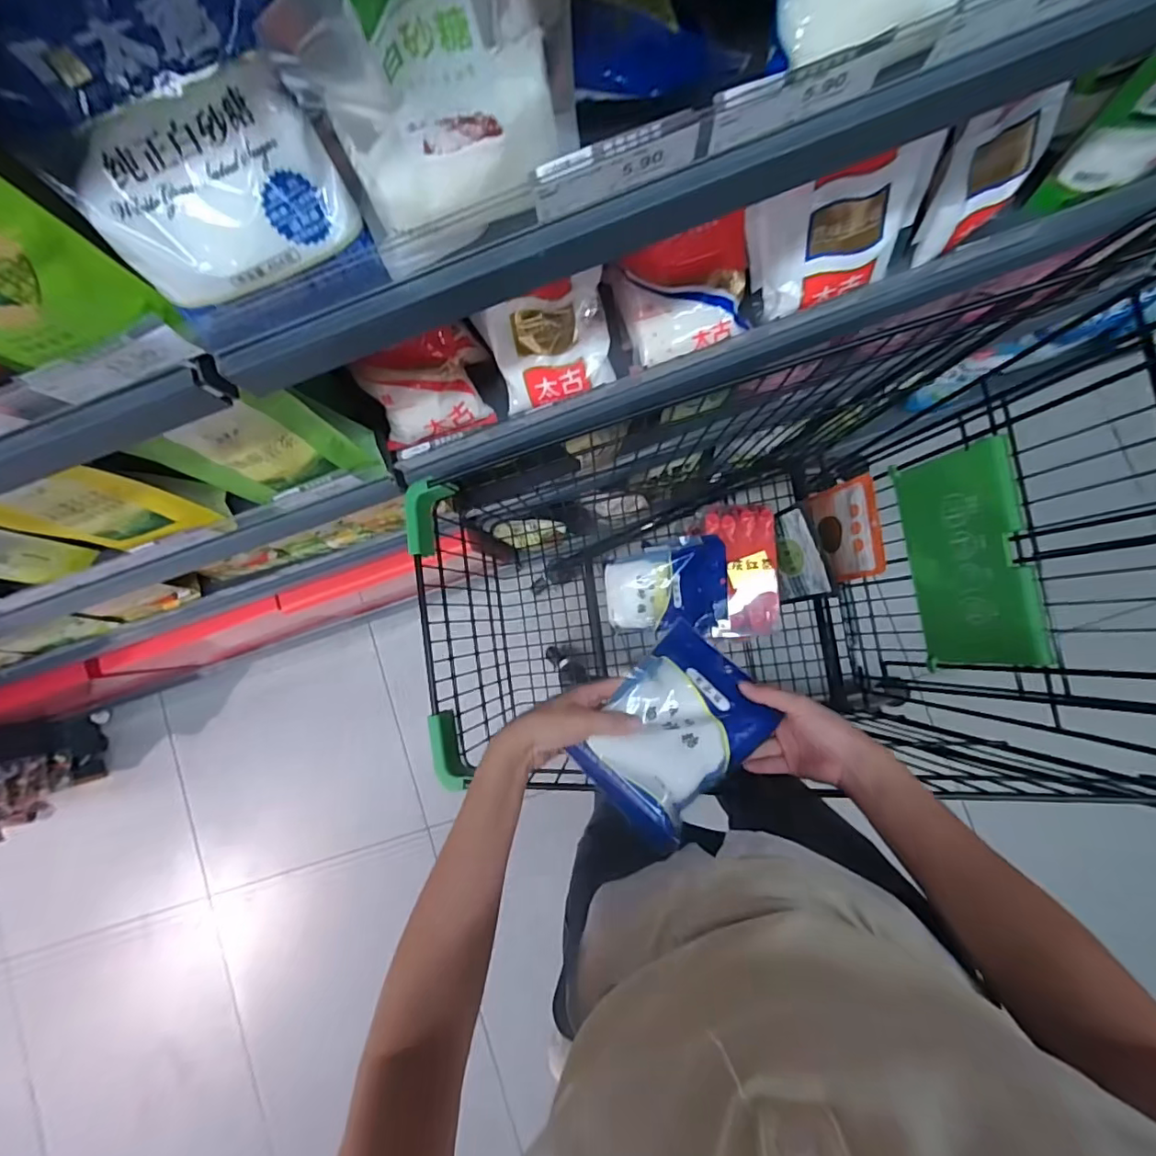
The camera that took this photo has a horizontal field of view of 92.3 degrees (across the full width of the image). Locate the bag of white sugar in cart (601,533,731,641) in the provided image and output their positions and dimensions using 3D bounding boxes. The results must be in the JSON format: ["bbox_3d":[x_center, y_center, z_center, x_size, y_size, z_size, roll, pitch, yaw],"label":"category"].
[{"bbox_3d":[0.136,0.013,0.835,0.195,0.044,0.137,-6,86,35],"label":"bag of white sugar in cart"}]

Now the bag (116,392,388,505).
[{"bbox_3d":[-0.310,-0.134,0.560,0.138,0.193,0.054,-17,85,5],"label":"bag"}]

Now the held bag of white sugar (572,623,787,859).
[{"bbox_3d":[0.091,0.132,0.506,0.122,0.028,0.183,41,58,21],"label":"held bag of white sugar"}]

